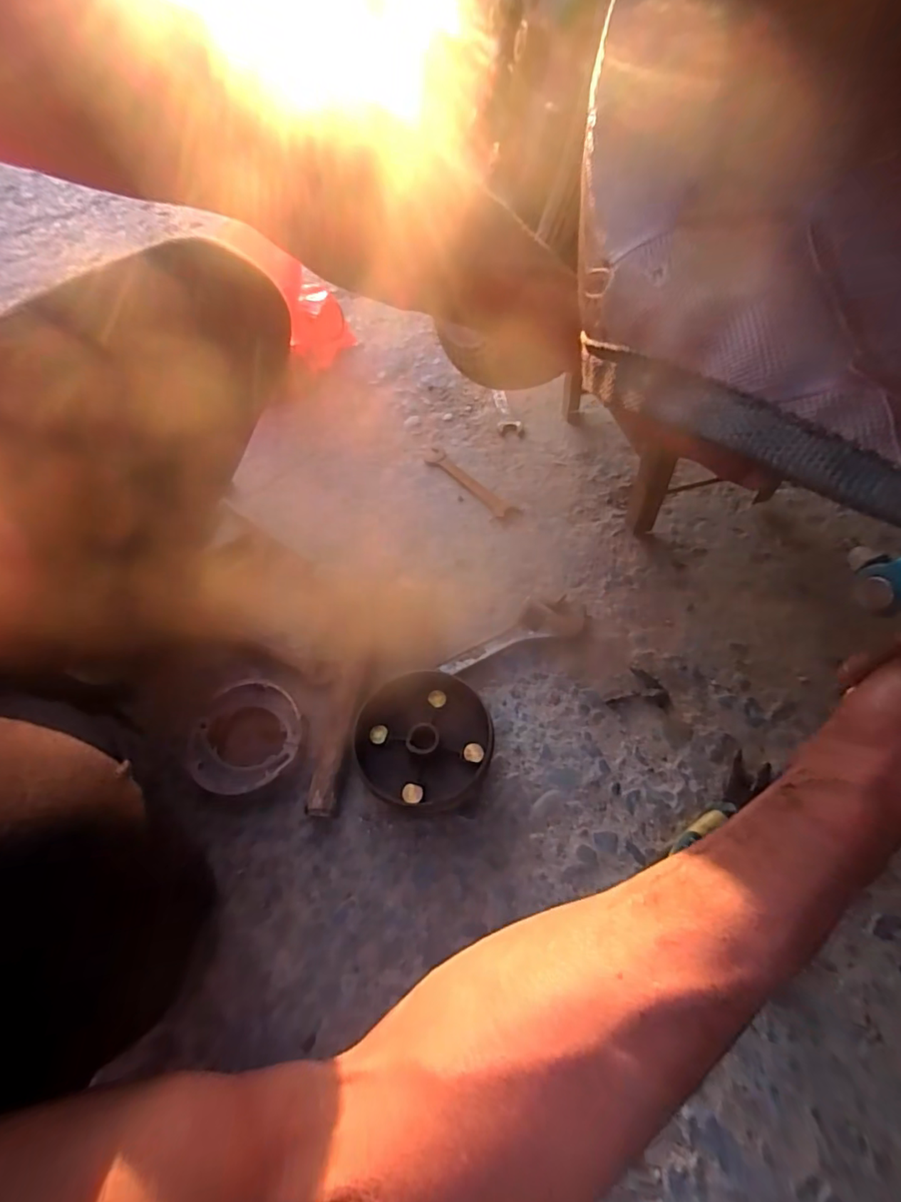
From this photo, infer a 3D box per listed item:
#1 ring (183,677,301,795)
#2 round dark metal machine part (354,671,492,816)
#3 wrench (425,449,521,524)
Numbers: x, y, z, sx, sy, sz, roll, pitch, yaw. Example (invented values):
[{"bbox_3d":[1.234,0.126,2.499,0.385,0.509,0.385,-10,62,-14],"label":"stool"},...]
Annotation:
[{"bbox_3d":[-0.221,0.142,0.548,0.113,0.010,0.122,-2,57,3],"label":"ring"},{"bbox_3d":[-0.026,0.144,0.525,0.140,0.047,0.134,1,57,5],"label":"round dark metal machine part"},{"bbox_3d":[0.026,-0.174,0.765,0.041,0.007,0.175,-40,62,-20],"label":"wrench"}]

